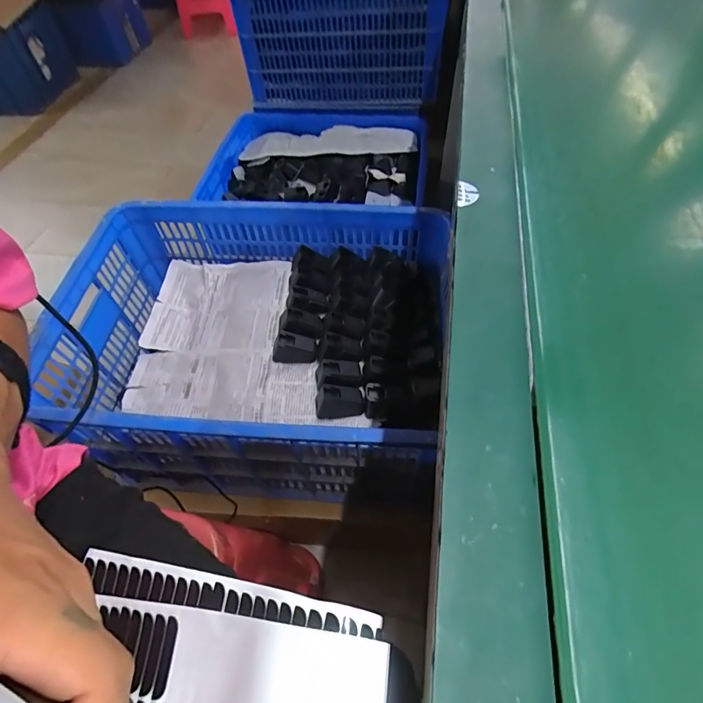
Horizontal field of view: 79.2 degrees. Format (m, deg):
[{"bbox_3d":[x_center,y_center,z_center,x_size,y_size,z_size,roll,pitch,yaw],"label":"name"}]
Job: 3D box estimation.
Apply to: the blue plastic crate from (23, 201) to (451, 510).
[{"bbox_3d":[-0.148,-0.002,0.730,0.574,0.278,0.427,4,54,6],"label":"blue plastic crate"}]

